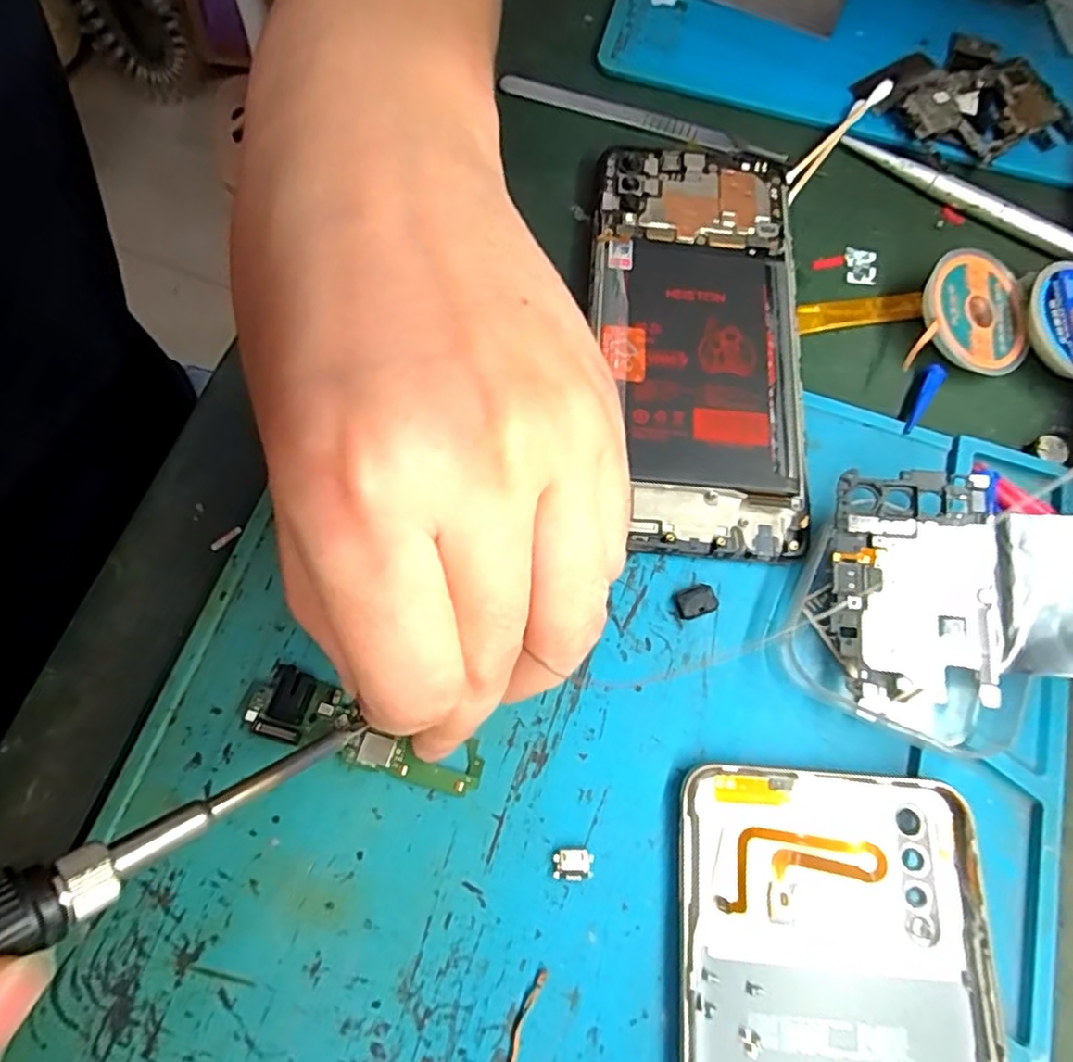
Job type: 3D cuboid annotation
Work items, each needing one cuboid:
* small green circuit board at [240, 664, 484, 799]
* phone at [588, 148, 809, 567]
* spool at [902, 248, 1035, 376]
[{"bbox_3d":[-0.049,0.057,0.177,0.068,0.005,0.019,22,72,2],"label":"small green circuit board"},{"bbox_3d":[0.054,-0.068,0.220,0.070,0.010,0.158,5,71,-1],"label":"phone"},{"bbox_3d":[0.151,-0.076,0.225,0.046,0.016,0.045,1,71,-2],"label":"spool"}]

